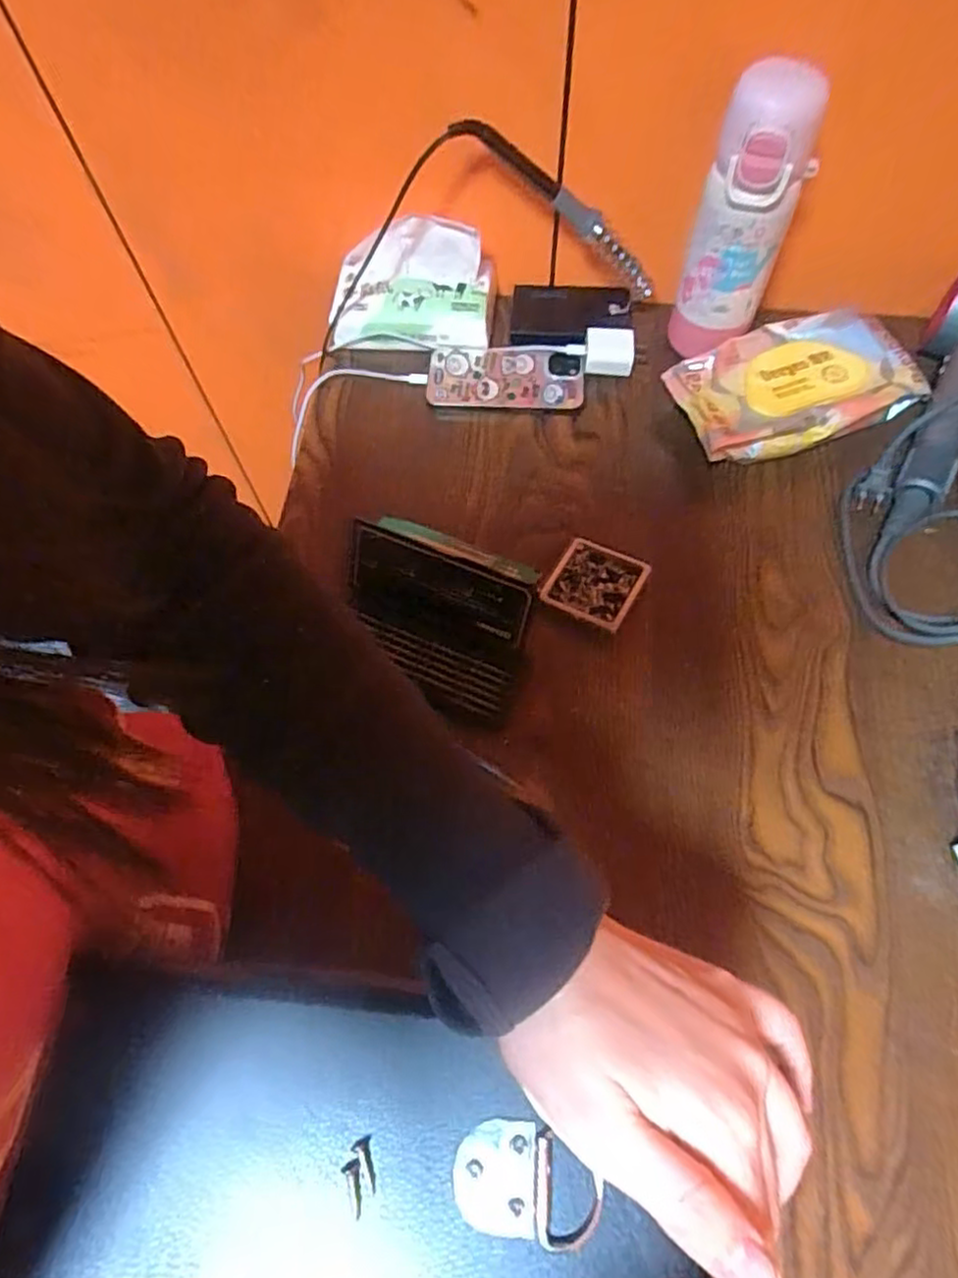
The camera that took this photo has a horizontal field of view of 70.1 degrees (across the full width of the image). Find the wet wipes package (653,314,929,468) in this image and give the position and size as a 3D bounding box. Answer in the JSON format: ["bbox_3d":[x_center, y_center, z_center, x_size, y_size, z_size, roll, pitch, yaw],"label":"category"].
[{"bbox_3d":[0.259,-0.207,0.576,0.178,0.055,0.113,-20,68,-6],"label":"wet wipes package"}]

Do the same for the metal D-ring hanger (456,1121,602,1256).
[{"bbox_3d":[0.015,0.171,0.214,0.045,0.004,0.030,8,65,5],"label":"metal D-ring hanger"}]

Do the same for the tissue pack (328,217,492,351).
[{"bbox_3d":[-0.065,-0.309,0.618,0.146,0.108,0.064,1,67,4],"label":"tissue pack"}]

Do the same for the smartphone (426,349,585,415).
[{"bbox_3d":[0.023,-0.233,0.617,0.141,0.010,0.057,5,87,6],"label":"smartphone"}]

